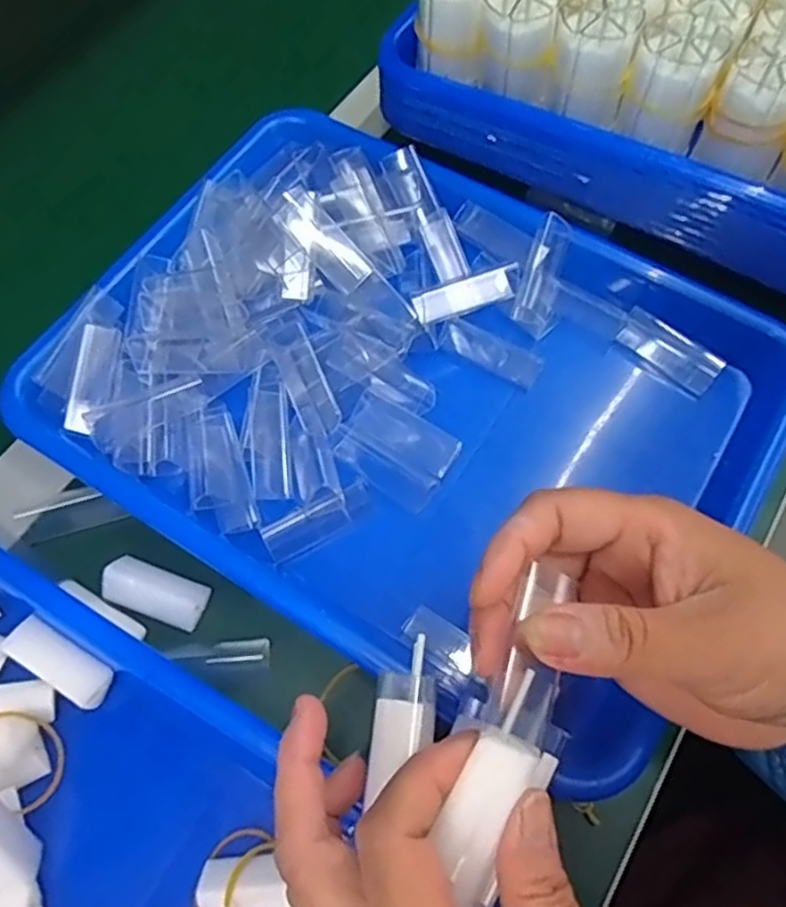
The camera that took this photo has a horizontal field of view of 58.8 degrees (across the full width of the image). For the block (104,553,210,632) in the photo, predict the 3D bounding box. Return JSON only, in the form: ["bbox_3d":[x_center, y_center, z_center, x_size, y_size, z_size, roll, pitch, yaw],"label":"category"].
[{"bbox_3d":[-0.106,0.061,0.312,0.044,0.013,0.022,19,67,10],"label":"block"}]

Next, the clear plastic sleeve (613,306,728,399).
[{"bbox_3d":[0.142,-0.052,0.361,0.053,0.014,0.020,35,71,16],"label":"clear plastic sleeve"}]

